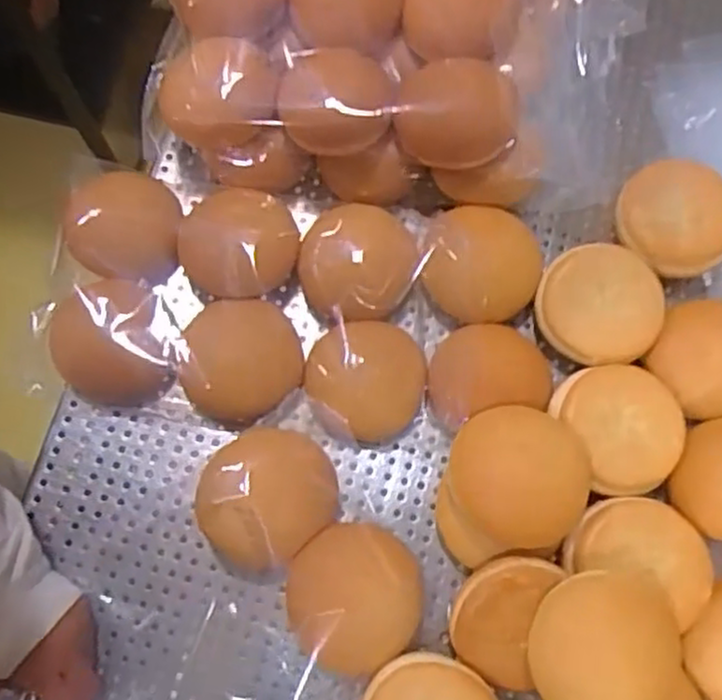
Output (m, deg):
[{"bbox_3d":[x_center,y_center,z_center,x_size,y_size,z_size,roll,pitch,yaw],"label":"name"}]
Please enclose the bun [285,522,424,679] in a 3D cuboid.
[{"bbox_3d":[-0.004,0.181,0.521,0.095,0.049,0.103,0,74,0],"label":"bun"}]

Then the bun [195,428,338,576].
[{"bbox_3d":[-0.072,0.111,0.536,0.090,0.059,0.106,43,78,11],"label":"bun"}]

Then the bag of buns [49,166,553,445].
[{"bbox_3d":[-0.050,-0.037,0.598,0.403,0.064,0.199,7,74,2],"label":"bag of buns"}]

